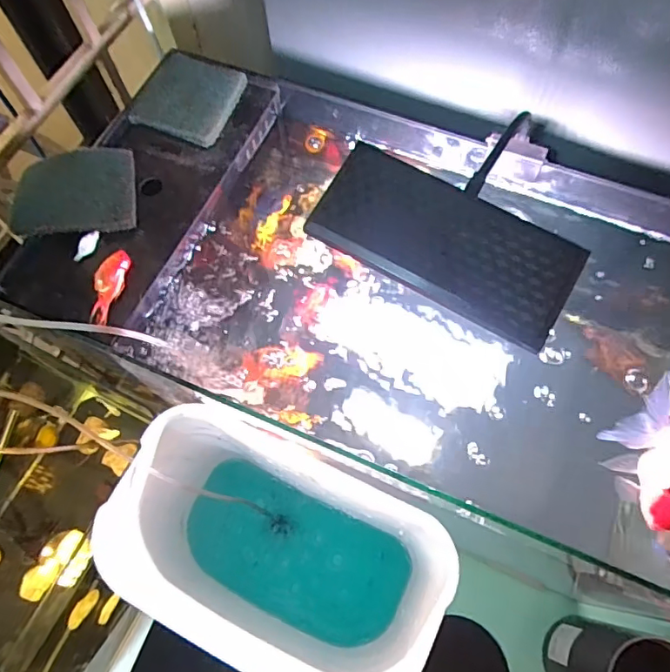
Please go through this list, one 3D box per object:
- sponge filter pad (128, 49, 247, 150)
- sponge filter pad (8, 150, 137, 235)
[{"bbox_3d":[-0.137,-0.228,0.491,0.088,0.013,0.091,20,70,9],"label":"sponge filter pad"},{"bbox_3d":[-0.225,-0.123,0.447,0.099,0.021,0.075,-13,68,-4],"label":"sponge filter pad"}]

